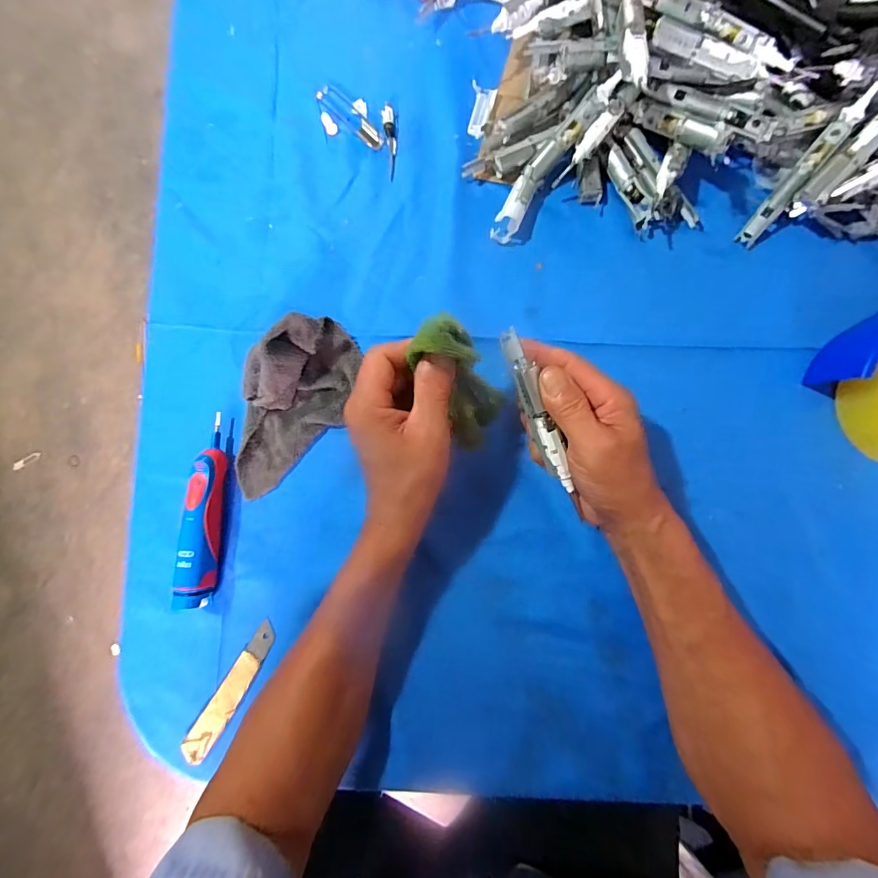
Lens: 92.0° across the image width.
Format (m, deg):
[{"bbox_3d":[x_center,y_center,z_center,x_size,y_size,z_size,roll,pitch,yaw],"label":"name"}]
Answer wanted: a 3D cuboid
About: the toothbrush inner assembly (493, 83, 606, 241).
[{"bbox_3d":[0.090,-0.235,0.370,0.026,0.018,0.133,40,103,9],"label":"toothbrush inner assembly"}]

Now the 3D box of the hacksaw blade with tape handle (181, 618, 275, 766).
[{"bbox_3d":[-0.173,0.211,0.353,0.023,0.008,0.121,31,86,9],"label":"hacksaw blade with tape handle"}]

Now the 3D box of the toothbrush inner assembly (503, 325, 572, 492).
[{"bbox_3d":[0.070,-0.020,0.301,0.014,0.017,0.121,-21,89,2],"label":"toothbrush inner assembly"}]

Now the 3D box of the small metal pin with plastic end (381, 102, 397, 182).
[{"bbox_3d":[-0.047,-0.290,0.408,0.012,0.008,0.079,-6,82,4],"label":"small metal pin with plastic end"}]

